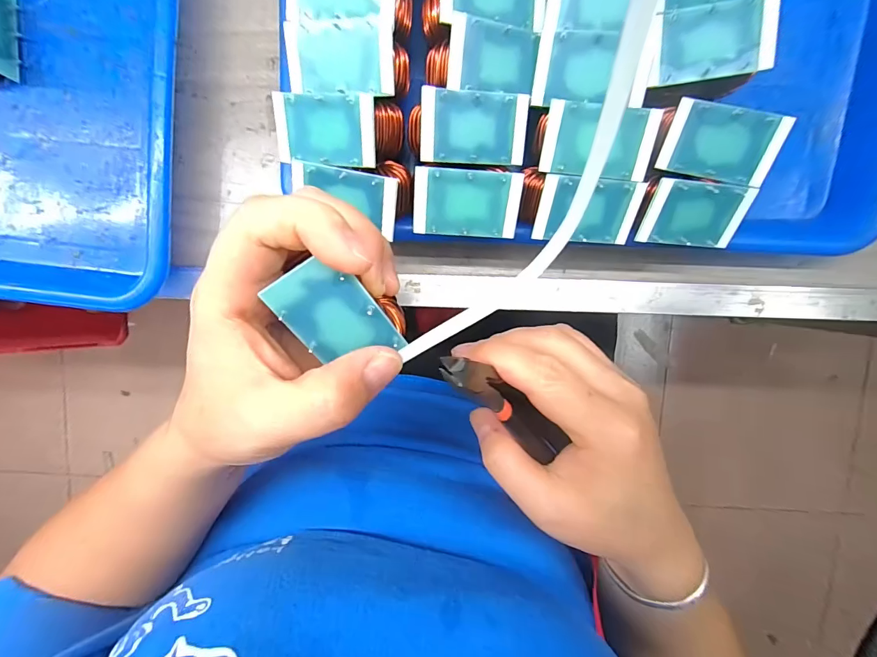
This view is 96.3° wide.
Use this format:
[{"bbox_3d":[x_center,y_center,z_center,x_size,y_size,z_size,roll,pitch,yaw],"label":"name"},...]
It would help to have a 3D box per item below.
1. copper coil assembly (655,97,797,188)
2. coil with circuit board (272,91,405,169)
[{"bbox_3d":[0.131,-0.086,0.184,0.049,0.009,0.030,14,118,-1],"label":"copper coil assembly"},{"bbox_3d":[-0.050,-0.097,0.194,0.051,0.028,0.030,12,116,10],"label":"coil with circuit board"}]

